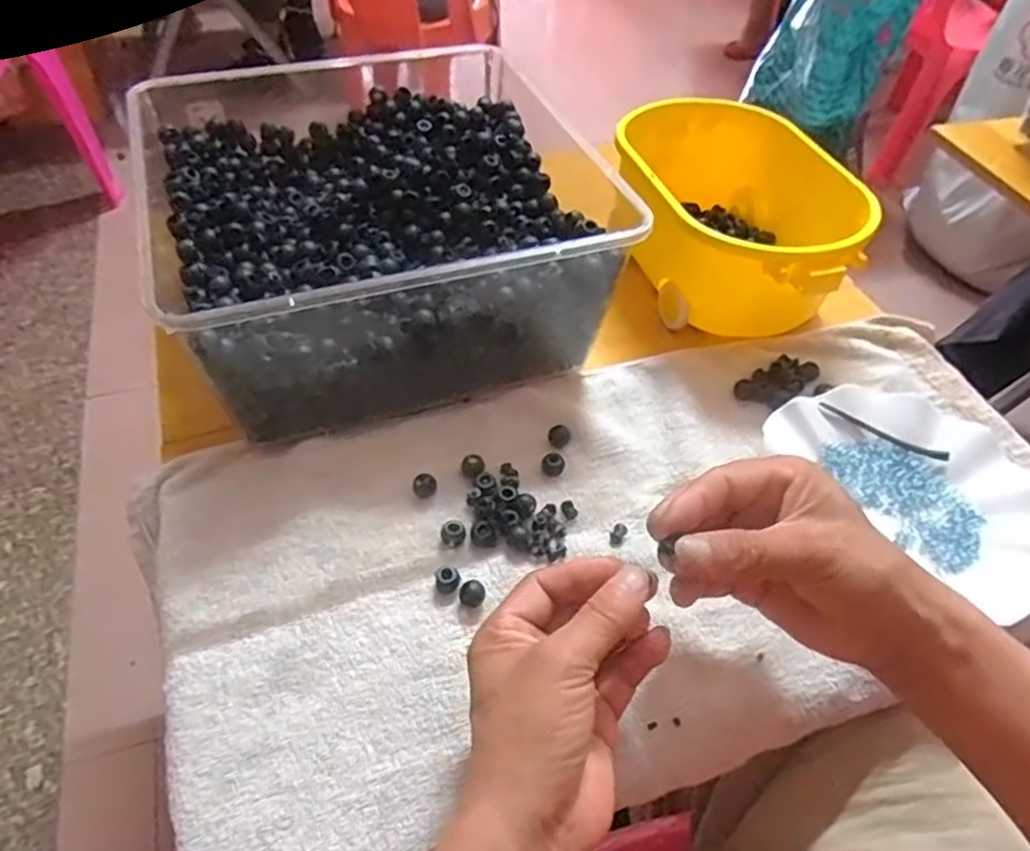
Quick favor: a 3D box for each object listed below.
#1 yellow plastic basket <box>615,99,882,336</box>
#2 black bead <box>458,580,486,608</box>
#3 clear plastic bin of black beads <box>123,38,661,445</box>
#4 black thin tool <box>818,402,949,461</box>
[{"bbox_3d":[0.179,-0.169,0.601,0.190,0.104,0.223,5,49,0],"label":"yellow plastic basket"},{"bbox_3d":[-0.025,0.100,0.420,0.015,0.010,0.013,13,49,8],"label":"black bead"},{"bbox_3d":[-0.098,-0.140,0.539,0.275,0.142,0.284,-14,51,-16],"label":"clear plastic bin of black beads"},{"bbox_3d":[0.261,0.005,0.505,0.089,0.007,0.010,26,52,18],"label":"black thin tool"}]

